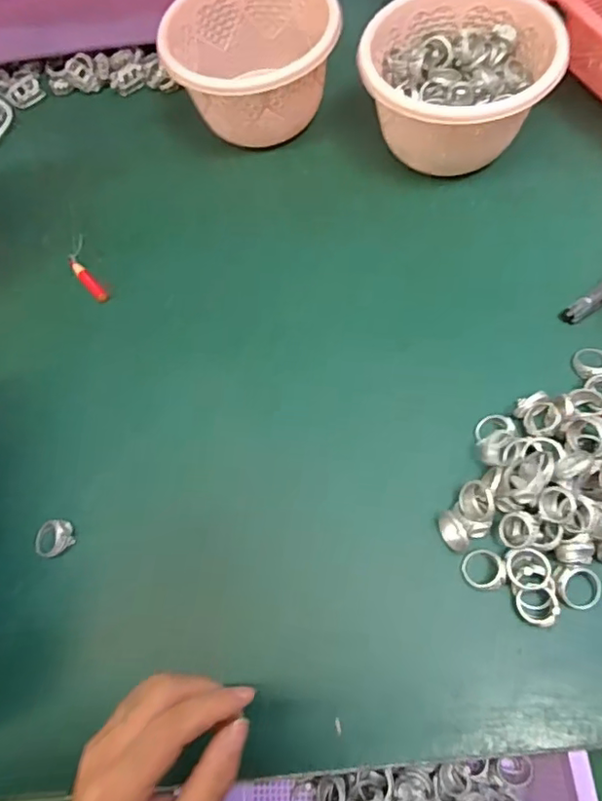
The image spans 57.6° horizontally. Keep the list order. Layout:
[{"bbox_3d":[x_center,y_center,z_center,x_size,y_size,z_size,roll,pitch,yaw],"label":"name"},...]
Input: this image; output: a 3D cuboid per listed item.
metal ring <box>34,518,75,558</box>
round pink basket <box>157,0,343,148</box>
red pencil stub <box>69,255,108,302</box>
[{"bbox_3d":[-0.167,0.093,0.369,0.025,0.008,0.023,-1,67,2],"label":"metal ring"},{"bbox_3d":[-0.039,-0.298,0.496,0.139,0.101,0.130,-2,67,6],"label":"round pink basket"},{"bbox_3d":[-0.182,-0.103,0.465,0.012,0.010,0.060,-38,70,-13],"label":"red pencil stub"}]

